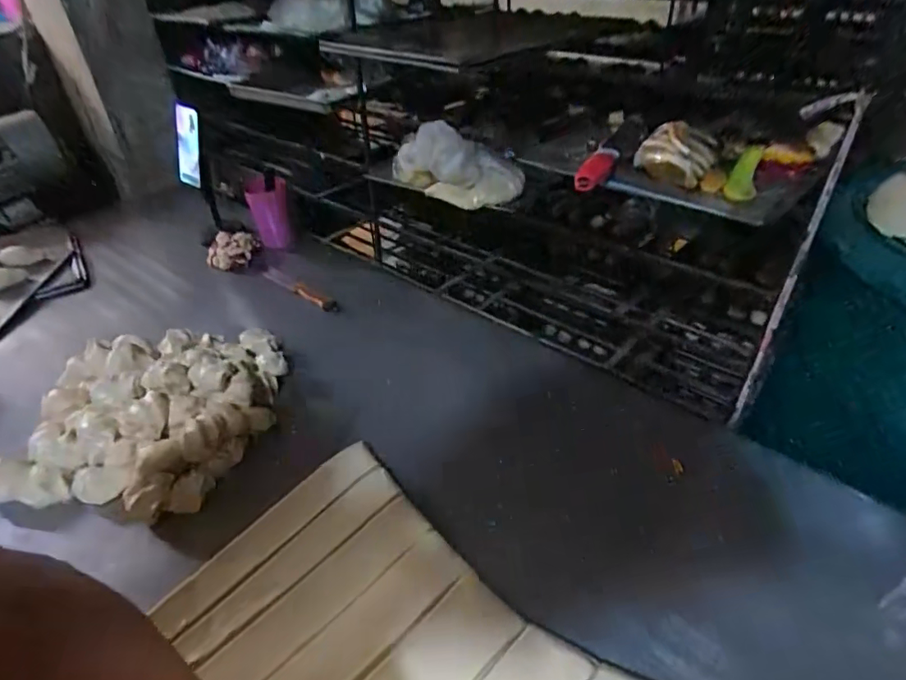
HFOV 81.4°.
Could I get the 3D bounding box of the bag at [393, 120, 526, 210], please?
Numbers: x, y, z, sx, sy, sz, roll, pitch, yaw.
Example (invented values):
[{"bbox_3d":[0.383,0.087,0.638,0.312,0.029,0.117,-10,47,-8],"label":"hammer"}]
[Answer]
[{"bbox_3d":[-0.002,-0.307,0.898,0.117,0.124,0.226,-29,45,-28],"label":"bag"}]

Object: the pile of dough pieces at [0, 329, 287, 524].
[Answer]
[{"bbox_3d":[-0.433,0.087,0.761,0.316,0.075,0.323,2,39,6],"label":"pile of dough pieces"}]

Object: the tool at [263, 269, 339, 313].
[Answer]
[{"bbox_3d":[-0.313,-0.102,1.067,0.187,0.018,0.021,27,46,14],"label":"tool"}]

